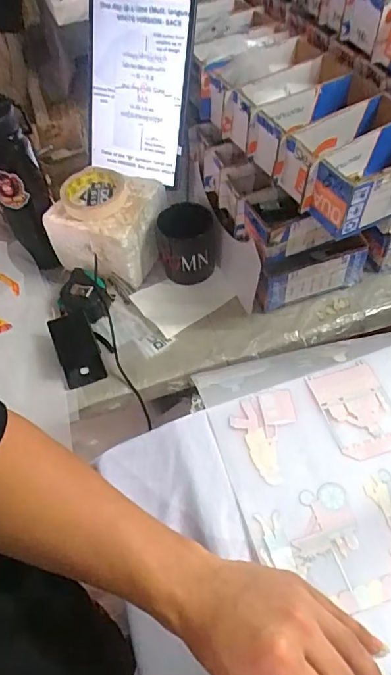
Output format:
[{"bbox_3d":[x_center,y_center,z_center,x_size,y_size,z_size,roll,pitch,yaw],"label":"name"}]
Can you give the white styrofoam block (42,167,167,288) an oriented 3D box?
[{"bbox_3d":[-0.131,-0.175,0.749,0.154,0.117,0.140,18,58,16],"label":"white styrofoam block"}]

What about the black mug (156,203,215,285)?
[{"bbox_3d":[-0.013,-0.146,0.724,0.086,0.094,0.081,-7,54,0],"label":"black mug"}]

